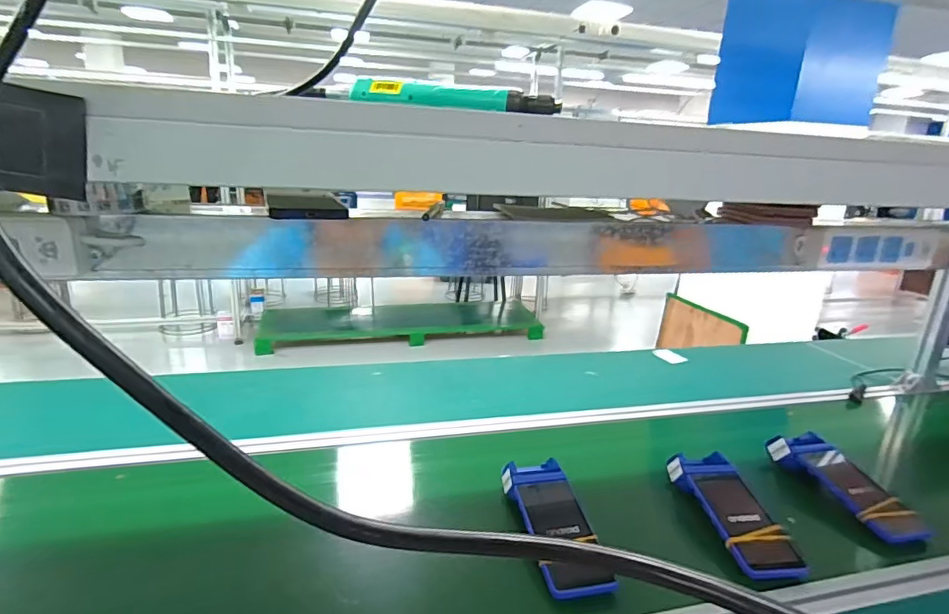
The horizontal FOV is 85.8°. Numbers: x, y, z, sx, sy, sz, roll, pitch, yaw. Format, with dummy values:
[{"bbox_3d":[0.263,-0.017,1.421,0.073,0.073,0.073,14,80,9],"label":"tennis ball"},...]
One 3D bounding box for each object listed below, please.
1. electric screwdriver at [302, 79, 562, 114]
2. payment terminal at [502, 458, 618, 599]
[{"bbox_3d":[-0.048,-0.202,0.486,0.253,0.029,0.030,8,17,16],"label":"electric screwdriver"},{"bbox_3d":[0.105,0.277,0.671,0.086,0.046,0.213,-1,17,-15],"label":"payment terminal"}]

